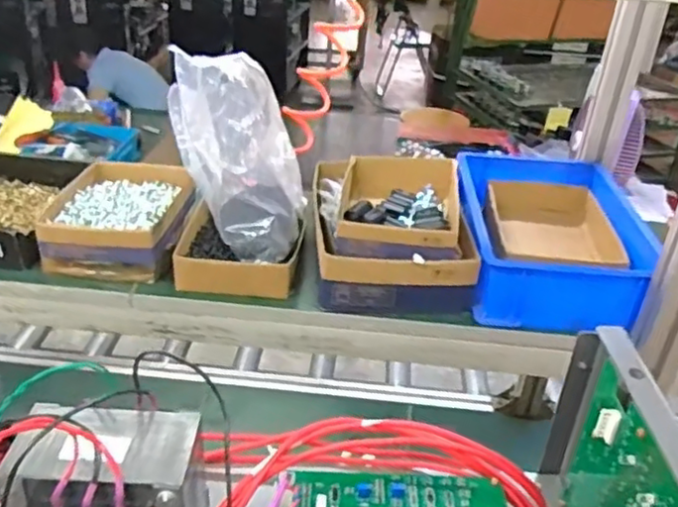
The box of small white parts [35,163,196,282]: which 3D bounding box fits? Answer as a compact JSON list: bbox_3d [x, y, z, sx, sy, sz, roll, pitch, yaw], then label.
[{"bbox_3d":[-0.260,-0.045,0.804,0.151,0.062,0.192,2,31,-3],"label":"box of small white parts"}]

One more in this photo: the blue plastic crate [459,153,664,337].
[{"bbox_3d":[0.252,-0.025,0.810,0.209,0.085,0.298,7,31,6],"label":"blue plastic crate"}]

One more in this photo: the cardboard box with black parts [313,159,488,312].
[{"bbox_3d":[0.056,-0.037,0.796,0.171,0.100,0.239,1,31,-4],"label":"cardboard box with black parts"}]

